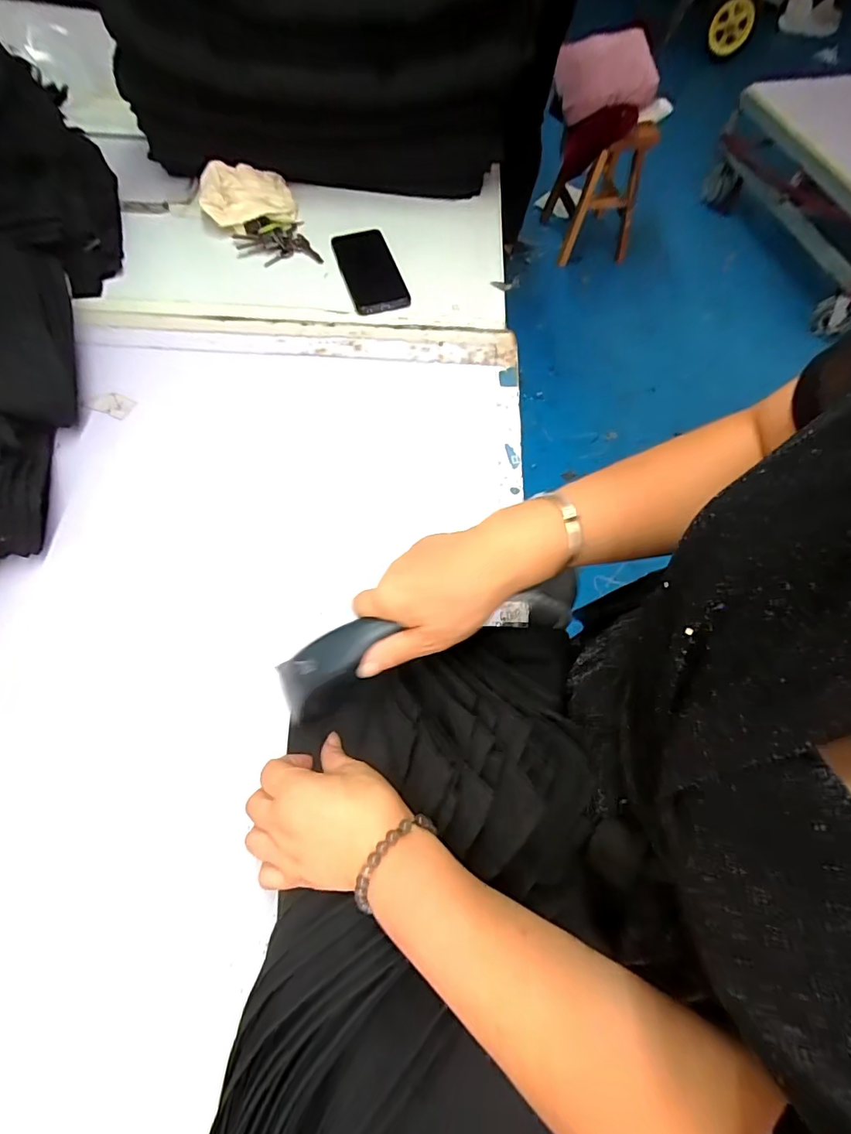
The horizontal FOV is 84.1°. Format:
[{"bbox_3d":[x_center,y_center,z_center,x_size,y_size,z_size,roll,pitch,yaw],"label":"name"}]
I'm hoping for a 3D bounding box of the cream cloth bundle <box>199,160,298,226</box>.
[{"bbox_3d":[-0.262,-0.544,0.694,0.132,0.045,0.092,-15,67,-7],"label":"cream cloth bundle"}]

